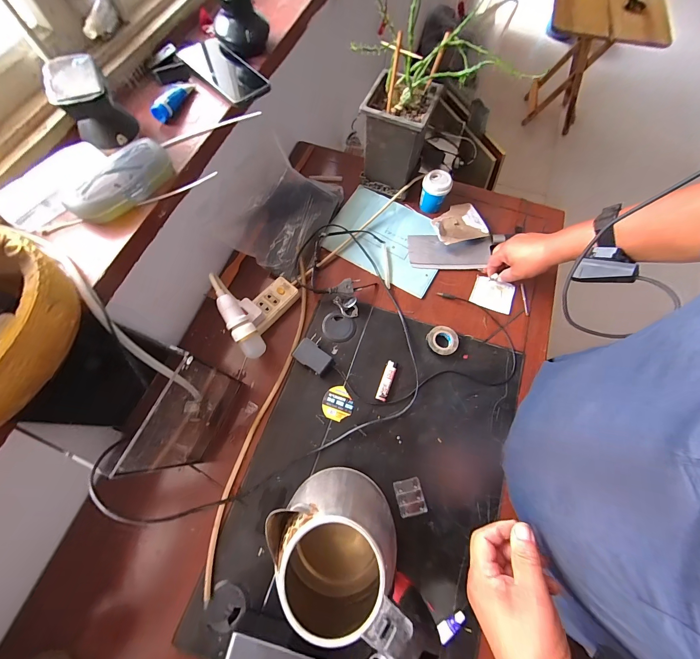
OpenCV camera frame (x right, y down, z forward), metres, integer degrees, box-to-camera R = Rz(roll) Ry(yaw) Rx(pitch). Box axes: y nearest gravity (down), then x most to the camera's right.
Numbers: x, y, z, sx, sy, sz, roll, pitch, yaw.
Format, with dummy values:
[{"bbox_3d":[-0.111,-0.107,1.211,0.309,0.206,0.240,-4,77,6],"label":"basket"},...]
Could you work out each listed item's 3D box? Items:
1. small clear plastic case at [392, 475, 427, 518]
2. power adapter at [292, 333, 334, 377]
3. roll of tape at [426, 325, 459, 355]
[{"bbox_3d":[0.098,0.272,0.482,0.044,0.007,0.052,-11,71,-5],"label":"small clear plastic case"},{"bbox_3d":[-0.063,0.045,0.549,0.067,0.029,0.057,30,73,9],"label":"power adapter"},{"bbox_3d":[0.178,0.022,0.568,0.057,0.020,0.057,0,70,-1],"label":"roll of tape"}]

